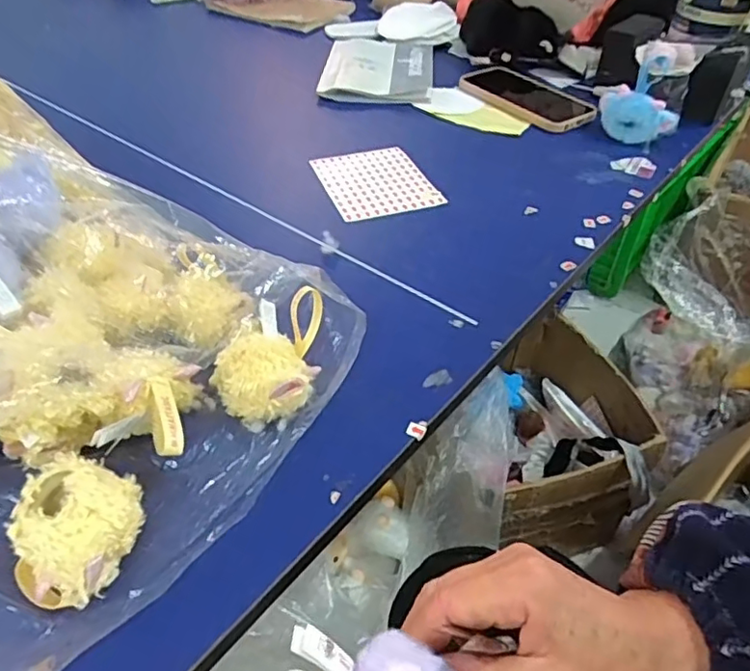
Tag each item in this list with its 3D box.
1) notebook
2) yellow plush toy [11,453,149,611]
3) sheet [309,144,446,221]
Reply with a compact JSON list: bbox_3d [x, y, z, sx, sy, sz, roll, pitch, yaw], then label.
[{"bbox_3d":[0.004,-0.360,0.782,0.145,0.015,0.217,4,44,3],"label":"notebook"},{"bbox_3d":[-0.143,0.091,0.282,0.055,0.037,0.065,24,48,20],"label":"yellow plush toy"},{"bbox_3d":[-0.001,-0.155,0.582,0.099,0.005,0.120,-16,48,-14],"label":"sheet"}]

